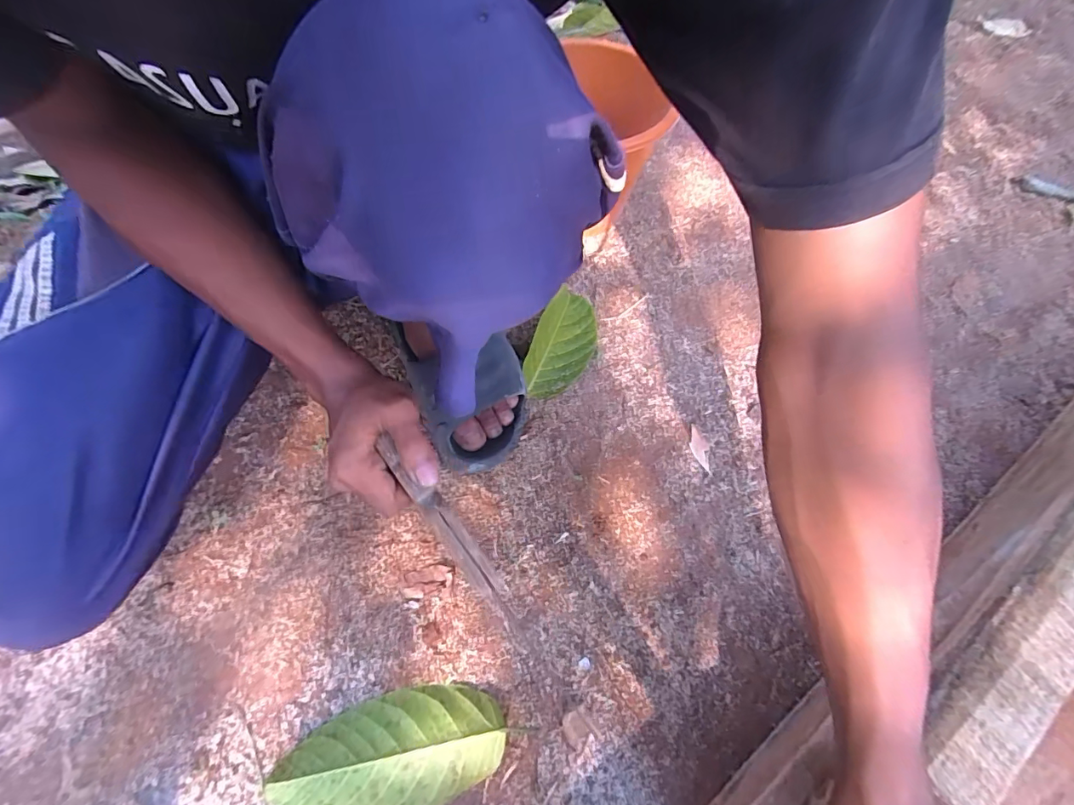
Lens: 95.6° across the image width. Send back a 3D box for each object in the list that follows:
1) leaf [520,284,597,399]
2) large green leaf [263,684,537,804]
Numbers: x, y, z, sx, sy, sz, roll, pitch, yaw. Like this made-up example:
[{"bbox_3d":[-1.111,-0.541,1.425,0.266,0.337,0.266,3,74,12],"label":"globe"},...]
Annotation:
[{"bbox_3d":[0.033,-0.075,0.604,0.075,0.008,0.169,15,60,8],"label":"leaf"},{"bbox_3d":[-0.109,0.273,0.378,0.168,0.029,0.083,-9,60,-7],"label":"large green leaf"}]

